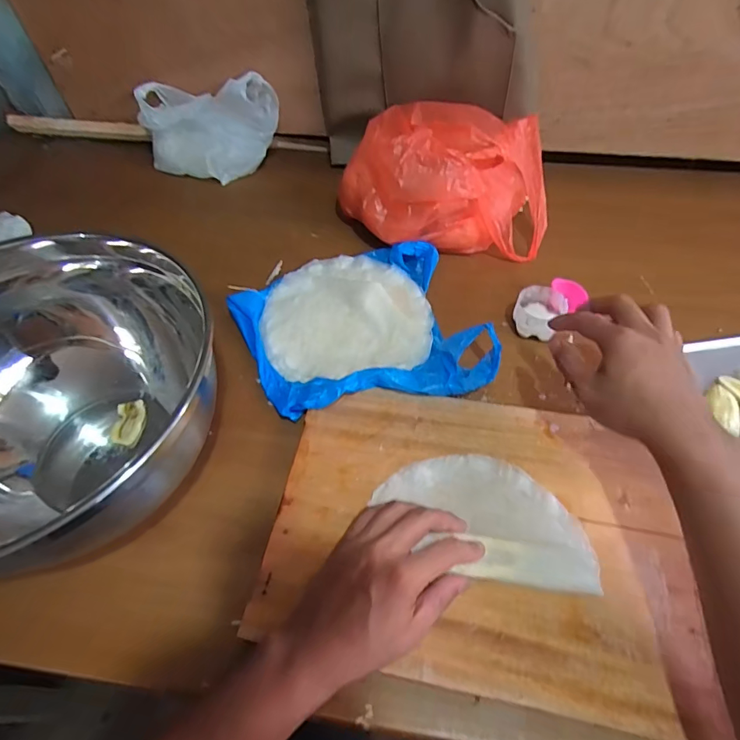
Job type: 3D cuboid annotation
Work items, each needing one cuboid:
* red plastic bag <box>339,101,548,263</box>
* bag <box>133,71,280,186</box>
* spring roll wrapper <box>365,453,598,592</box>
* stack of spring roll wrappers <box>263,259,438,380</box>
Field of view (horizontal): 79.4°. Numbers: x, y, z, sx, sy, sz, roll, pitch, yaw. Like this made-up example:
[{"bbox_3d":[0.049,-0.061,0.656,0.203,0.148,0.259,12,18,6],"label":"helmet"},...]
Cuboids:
[{"bbox_3d":[0.100,-0.265,0.605,0.265,0.164,0.185,-2,55,-1],"label":"red plastic bag"},{"bbox_3d":[-0.267,-0.406,0.735,0.201,0.133,0.114,15,58,12],"label":"bag"},{"bbox_3d":[0.100,0.127,0.394,0.183,0.017,0.110,6,55,5],"label":"spring roll wrapper"},{"bbox_3d":[-0.030,-0.080,0.563,0.202,0.024,0.203,-6,55,-4],"label":"stack of spring roll wrappers"}]

